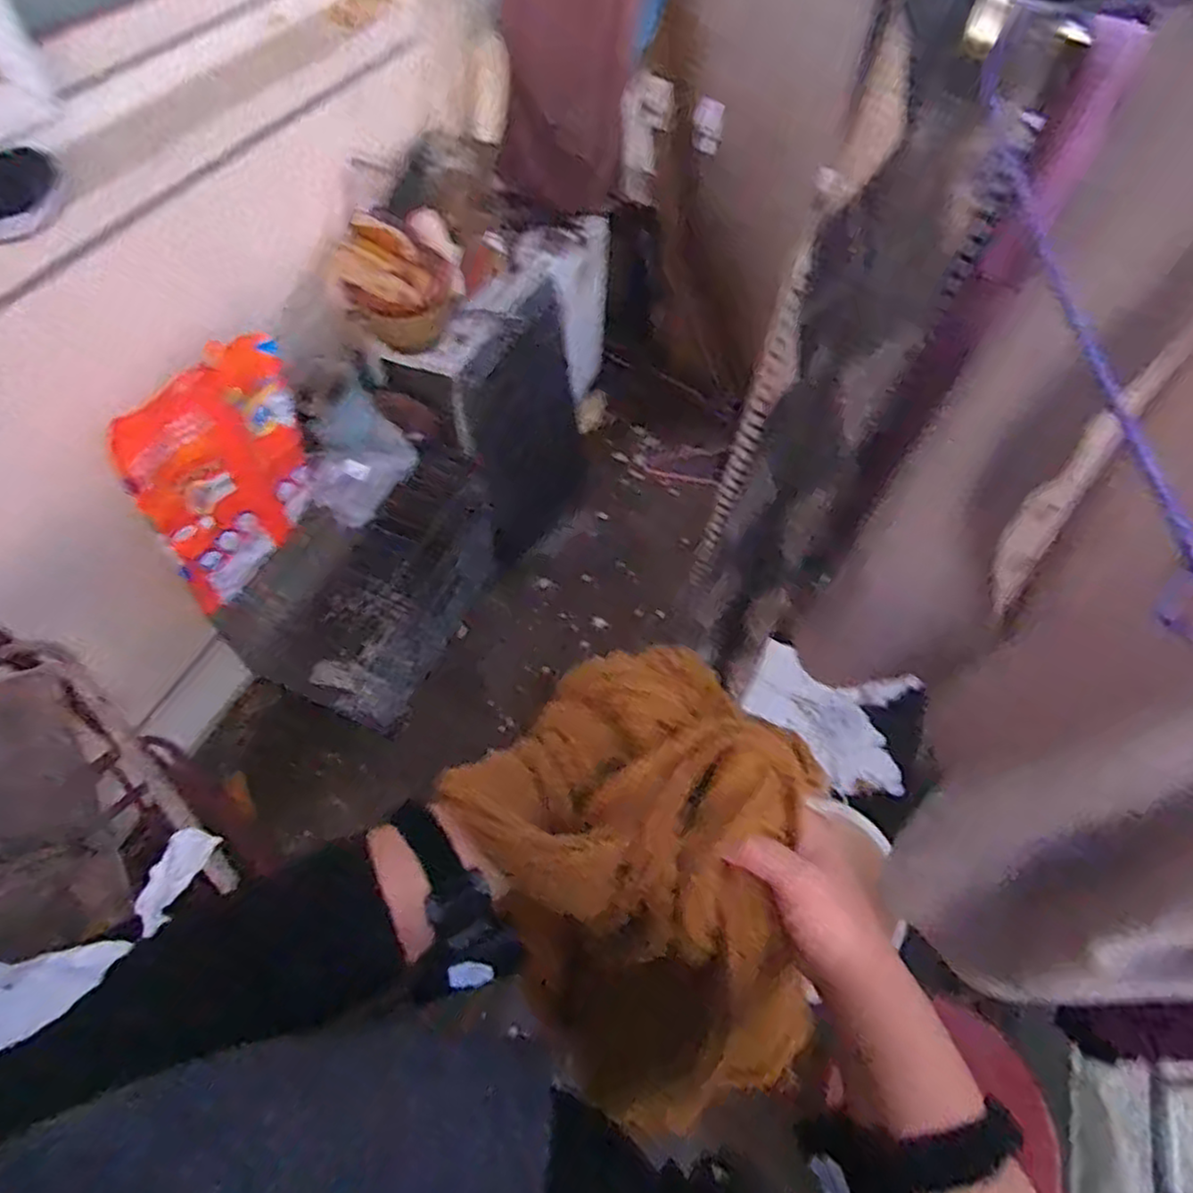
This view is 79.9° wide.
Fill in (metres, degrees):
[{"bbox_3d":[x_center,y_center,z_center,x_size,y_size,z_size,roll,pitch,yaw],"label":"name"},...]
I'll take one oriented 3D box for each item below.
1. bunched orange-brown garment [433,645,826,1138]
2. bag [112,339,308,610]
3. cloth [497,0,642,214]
[{"bbox_3d":[0.037,0.162,0.429,0.185,0.141,0.234,-30,62,-22],"label":"bunched orange-brown garment"},{"bbox_3d":[-0.593,-0.208,1.172,0.046,0.363,0.330,22,57,12],"label":"bag"},{"bbox_3d":[-0.067,-1.121,1.437,0.272,0.576,0.142,11,55,5],"label":"cloth"}]

